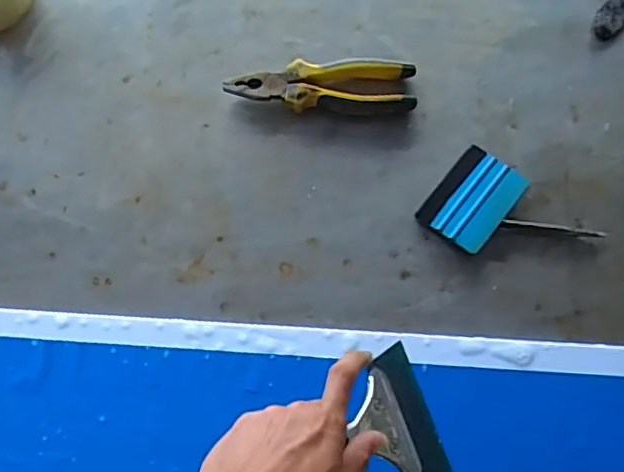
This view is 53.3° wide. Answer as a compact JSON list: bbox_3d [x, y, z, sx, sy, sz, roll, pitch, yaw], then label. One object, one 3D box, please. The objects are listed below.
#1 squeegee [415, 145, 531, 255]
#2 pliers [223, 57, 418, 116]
[{"bbox_3d":[0.161,-0.037,0.616,0.072,0.017,0.097,38,81,8],"label":"squeegee"},{"bbox_3d":[0.009,-0.152,0.635,0.188,0.025,0.053,0,78,1],"label":"pliers"}]

